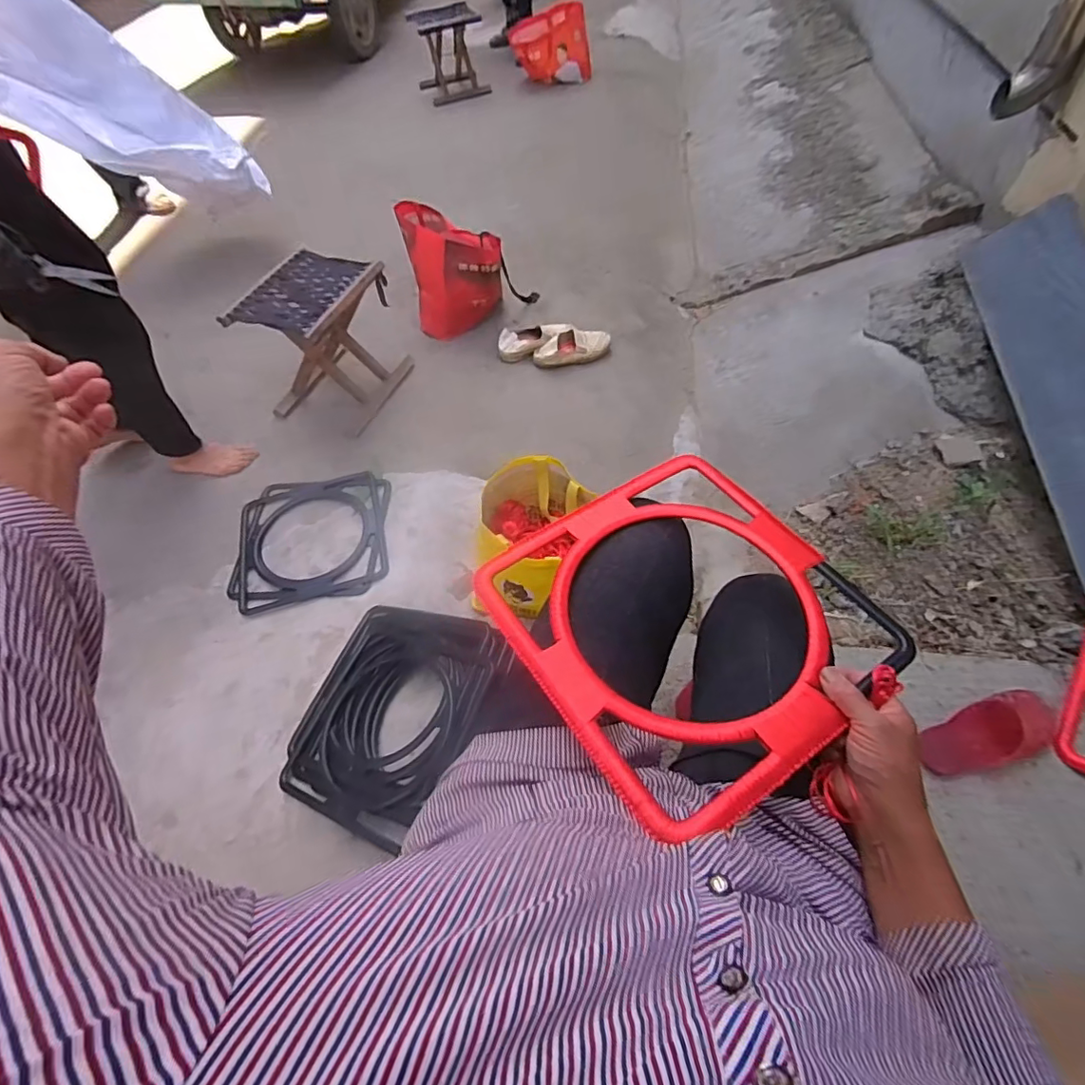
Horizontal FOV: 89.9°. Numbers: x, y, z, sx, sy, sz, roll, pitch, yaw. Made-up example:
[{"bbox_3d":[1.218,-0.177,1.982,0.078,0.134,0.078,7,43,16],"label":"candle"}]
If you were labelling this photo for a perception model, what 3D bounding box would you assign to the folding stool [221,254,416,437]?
[{"bbox_3d":[-0.561,-0.527,1.420,0.268,0.291,0.308,18,59,17],"label":"folding stool"}]

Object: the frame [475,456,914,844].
[{"bbox_3d":[0.141,0.068,0.543,0.319,0.022,0.327,-29,57,-18],"label":"frame"}]

